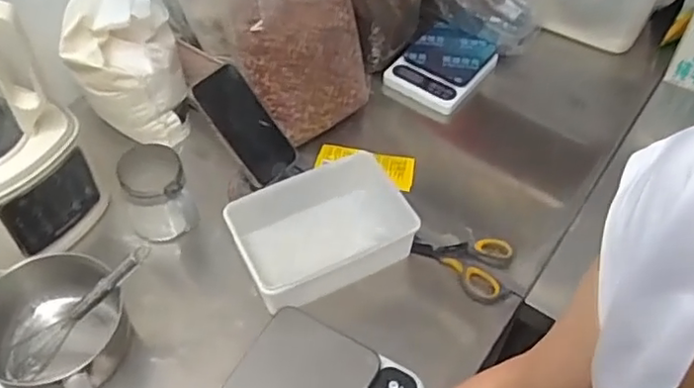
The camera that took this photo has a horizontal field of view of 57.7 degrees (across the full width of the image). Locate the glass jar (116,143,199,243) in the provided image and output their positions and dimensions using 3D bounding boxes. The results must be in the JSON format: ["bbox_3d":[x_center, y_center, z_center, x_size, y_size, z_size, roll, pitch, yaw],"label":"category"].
[{"bbox_3d":[-0.251,0.003,0.836,0.082,0.098,0.102,-18,53,-17],"label":"glass jar"}]

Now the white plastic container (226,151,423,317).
[{"bbox_3d":[-0.032,0.046,0.816,0.211,0.080,0.137,-21,54,-18],"label":"white plastic container"}]

